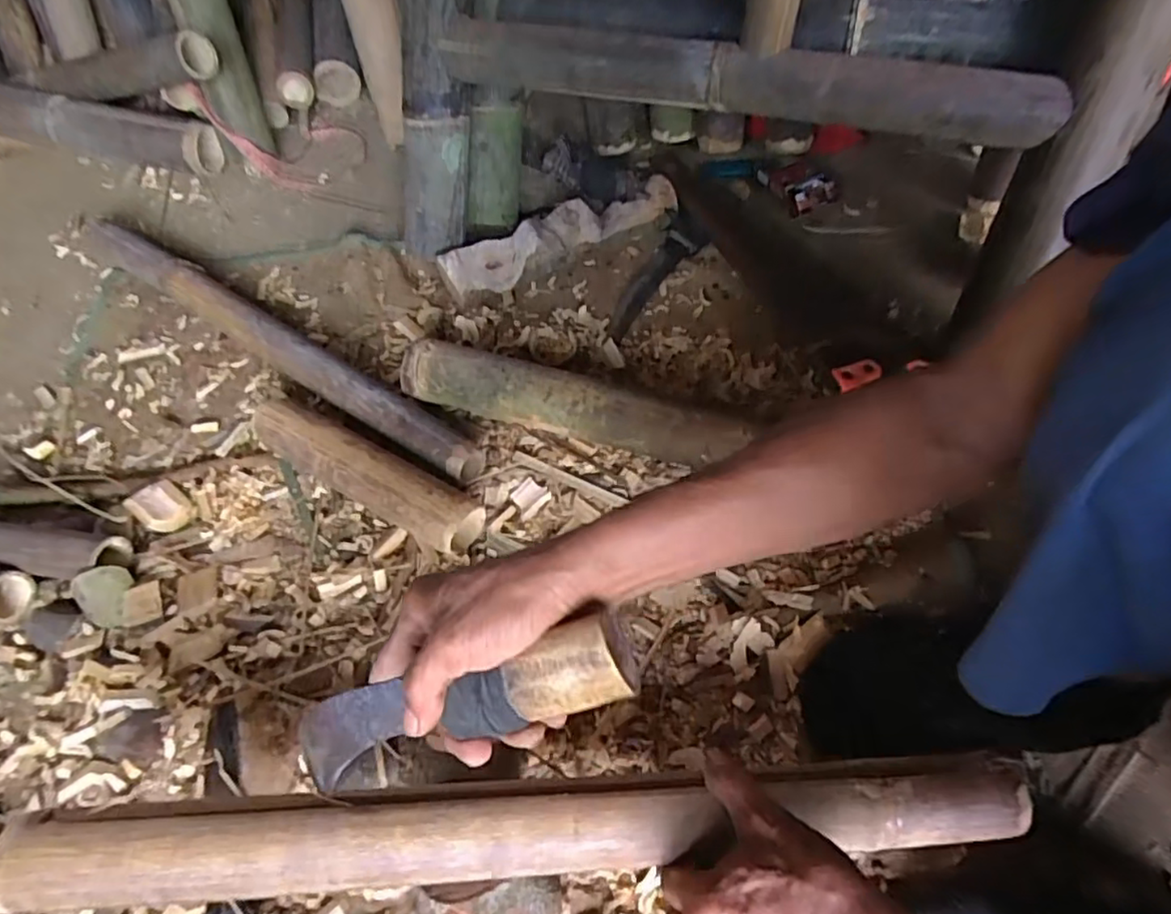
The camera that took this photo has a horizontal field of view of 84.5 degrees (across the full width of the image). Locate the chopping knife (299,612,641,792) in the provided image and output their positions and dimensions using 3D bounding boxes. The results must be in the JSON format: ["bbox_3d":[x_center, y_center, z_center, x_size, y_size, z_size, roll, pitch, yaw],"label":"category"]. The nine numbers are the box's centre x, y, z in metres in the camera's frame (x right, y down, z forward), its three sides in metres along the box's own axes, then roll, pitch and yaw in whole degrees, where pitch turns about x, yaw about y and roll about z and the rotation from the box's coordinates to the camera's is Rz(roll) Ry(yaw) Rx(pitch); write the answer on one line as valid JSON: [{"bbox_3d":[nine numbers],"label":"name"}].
[{"bbox_3d":[-0.080,0.140,0.365,0.226,0.032,0.046,-22,55,24],"label":"chopping knife"}]

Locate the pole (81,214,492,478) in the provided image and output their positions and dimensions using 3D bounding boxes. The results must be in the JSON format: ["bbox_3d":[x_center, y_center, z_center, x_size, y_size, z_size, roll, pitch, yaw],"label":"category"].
[{"bbox_3d":[-0.380,-0.151,0.754,0.667,0.050,0.063,30,64,20],"label":"pole"}]

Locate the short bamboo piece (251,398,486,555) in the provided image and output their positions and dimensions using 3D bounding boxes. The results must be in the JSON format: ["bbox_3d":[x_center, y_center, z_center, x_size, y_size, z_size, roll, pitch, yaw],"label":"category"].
[{"bbox_3d":[-0.217,0.018,0.632,0.250,0.059,0.061,24,63,17],"label":"short bamboo piece"}]

